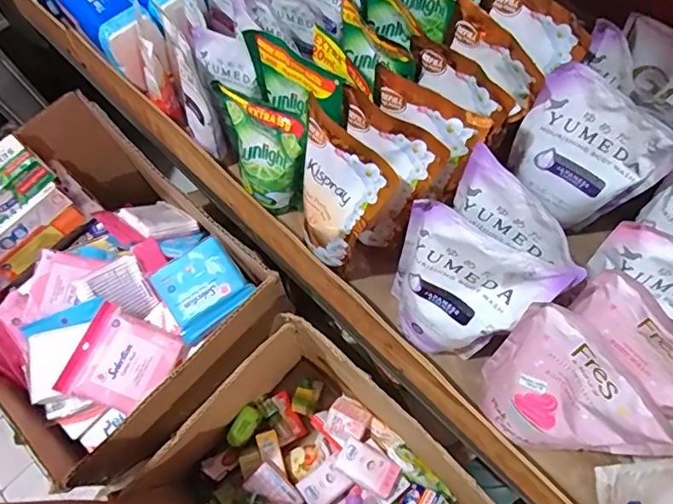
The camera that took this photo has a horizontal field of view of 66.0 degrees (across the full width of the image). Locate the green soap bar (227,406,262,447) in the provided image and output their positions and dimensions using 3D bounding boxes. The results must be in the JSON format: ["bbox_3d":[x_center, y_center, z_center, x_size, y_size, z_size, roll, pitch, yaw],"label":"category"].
[{"bbox_3d":[-0.138,0.258,0.766,0.035,0.020,0.059,40,76,-13],"label":"green soap bar"}]

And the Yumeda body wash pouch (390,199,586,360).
[{"bbox_3d":[0.110,0.043,0.464,0.130,0.179,0.066,25,72,11],"label":"Yumeda body wash pouch"}]

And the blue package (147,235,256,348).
[{"bbox_3d":[-0.159,0.043,0.610,0.096,0.021,0.094,-38,72,-12],"label":"blue package"}]

